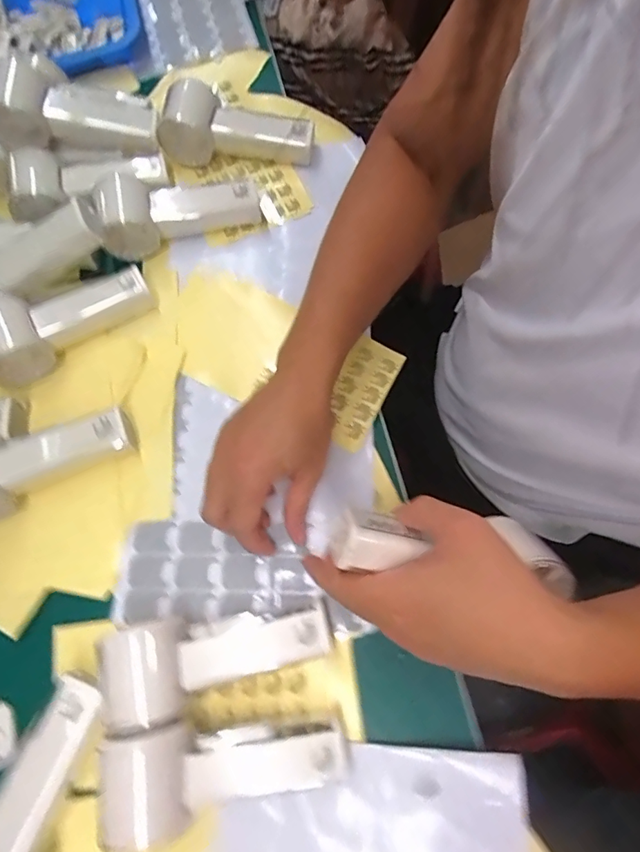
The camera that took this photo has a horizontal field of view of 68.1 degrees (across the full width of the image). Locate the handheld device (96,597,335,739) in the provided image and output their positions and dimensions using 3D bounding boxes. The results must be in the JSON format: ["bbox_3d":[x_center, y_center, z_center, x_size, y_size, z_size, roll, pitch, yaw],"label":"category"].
[{"bbox_3d":[-0.069,0.151,0.322,0.150,0.049,0.060,-16,70,-3],"label":"handheld device"}]

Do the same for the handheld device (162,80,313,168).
[{"bbox_3d":[-0.084,-0.309,0.490,0.150,0.053,0.060,-1,71,4],"label":"handheld device"}]

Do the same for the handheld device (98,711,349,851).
[{"bbox_3d":[-0.058,0.212,0.301,0.142,0.049,0.058,-13,70,-2],"label":"handheld device"}]

